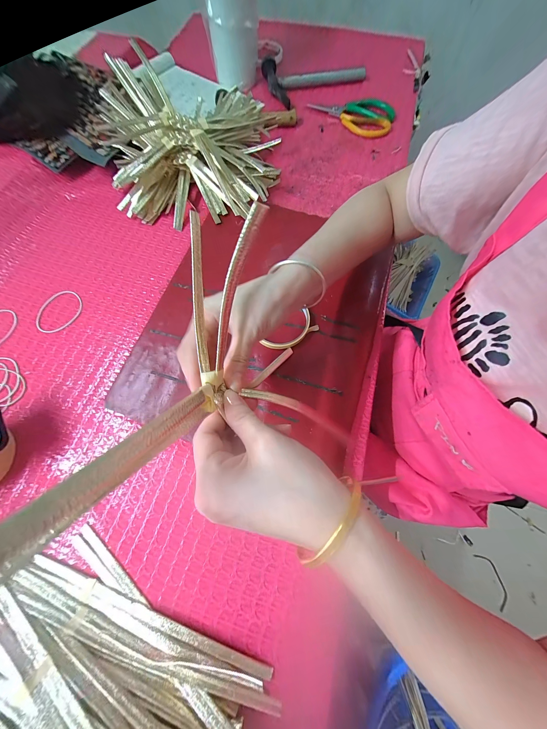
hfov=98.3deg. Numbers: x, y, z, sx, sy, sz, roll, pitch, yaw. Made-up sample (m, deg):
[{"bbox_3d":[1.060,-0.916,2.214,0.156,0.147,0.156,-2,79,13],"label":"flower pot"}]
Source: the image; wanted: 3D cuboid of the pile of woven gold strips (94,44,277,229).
[{"bbox_3d":[-0.143,-0.369,0.395,0.286,0.110,0.246,4,72,2],"label":"pile of woven gold strips"}]

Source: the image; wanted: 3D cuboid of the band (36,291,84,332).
[{"bbox_3d":[-0.329,-0.081,0.362,0.060,0.004,0.074,26,74,9],"label":"band"}]

